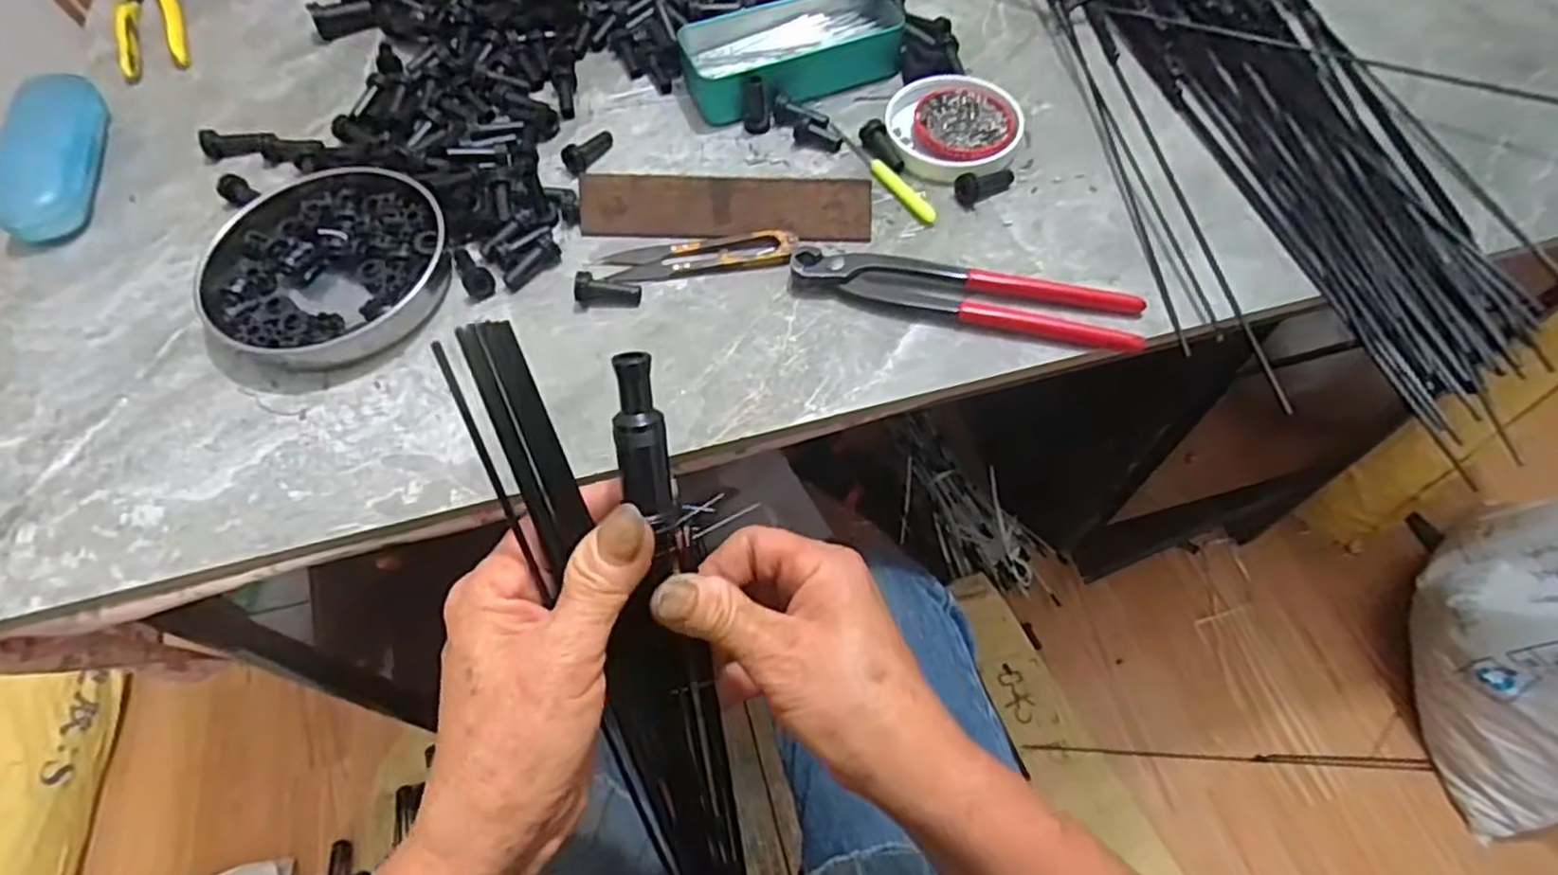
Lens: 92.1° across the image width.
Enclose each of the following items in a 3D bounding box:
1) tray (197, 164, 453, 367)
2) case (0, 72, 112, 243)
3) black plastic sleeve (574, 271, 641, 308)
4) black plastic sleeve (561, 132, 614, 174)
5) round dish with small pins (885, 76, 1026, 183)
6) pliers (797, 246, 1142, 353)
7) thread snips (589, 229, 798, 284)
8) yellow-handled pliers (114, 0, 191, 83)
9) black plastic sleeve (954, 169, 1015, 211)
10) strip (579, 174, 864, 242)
[{"bbox_3d":[-0.268,-0.105,0.453,0.131,0.027,0.139,-1,60,1],"label":"tray"},{"bbox_3d":[-0.496,-0.197,0.509,0.047,0.046,0.142,-17,61,-8],"label":"case"},{"bbox_3d":[-0.100,-0.085,0.441,0.038,0.013,0.016,10,60,-9],"label":"black plastic sleeve"},{"bbox_3d":[-0.129,-0.195,0.505,0.019,0.020,0.043,20,62,13],"label":"black plastic sleeve"},{"bbox_3d":[0.116,-0.208,0.501,0.089,0.016,0.090,-1,60,1],"label":"round dish with small pins"},{"bbox_3d":[0.105,-0.083,0.431,0.193,0.014,0.038,14,61,9],"label":"pliers"},{"bbox_3d":[-0.049,-0.111,0.452,0.117,0.010,0.028,-7,60,-3],"label":"thread snips"},{"bbox_3d":[-0.510,-0.344,0.607,0.046,0.010,0.163,-24,62,-12],"label":"yellow-handled pliers"},{"bbox_3d":[0.131,-0.163,0.474,0.044,0.020,0.018,-27,63,-14],"label":"black plastic sleeve"},{"bbox_3d":[-0.034,-0.140,0.463,0.177,0.037,0.009,2,18,4],"label":"strip"}]

